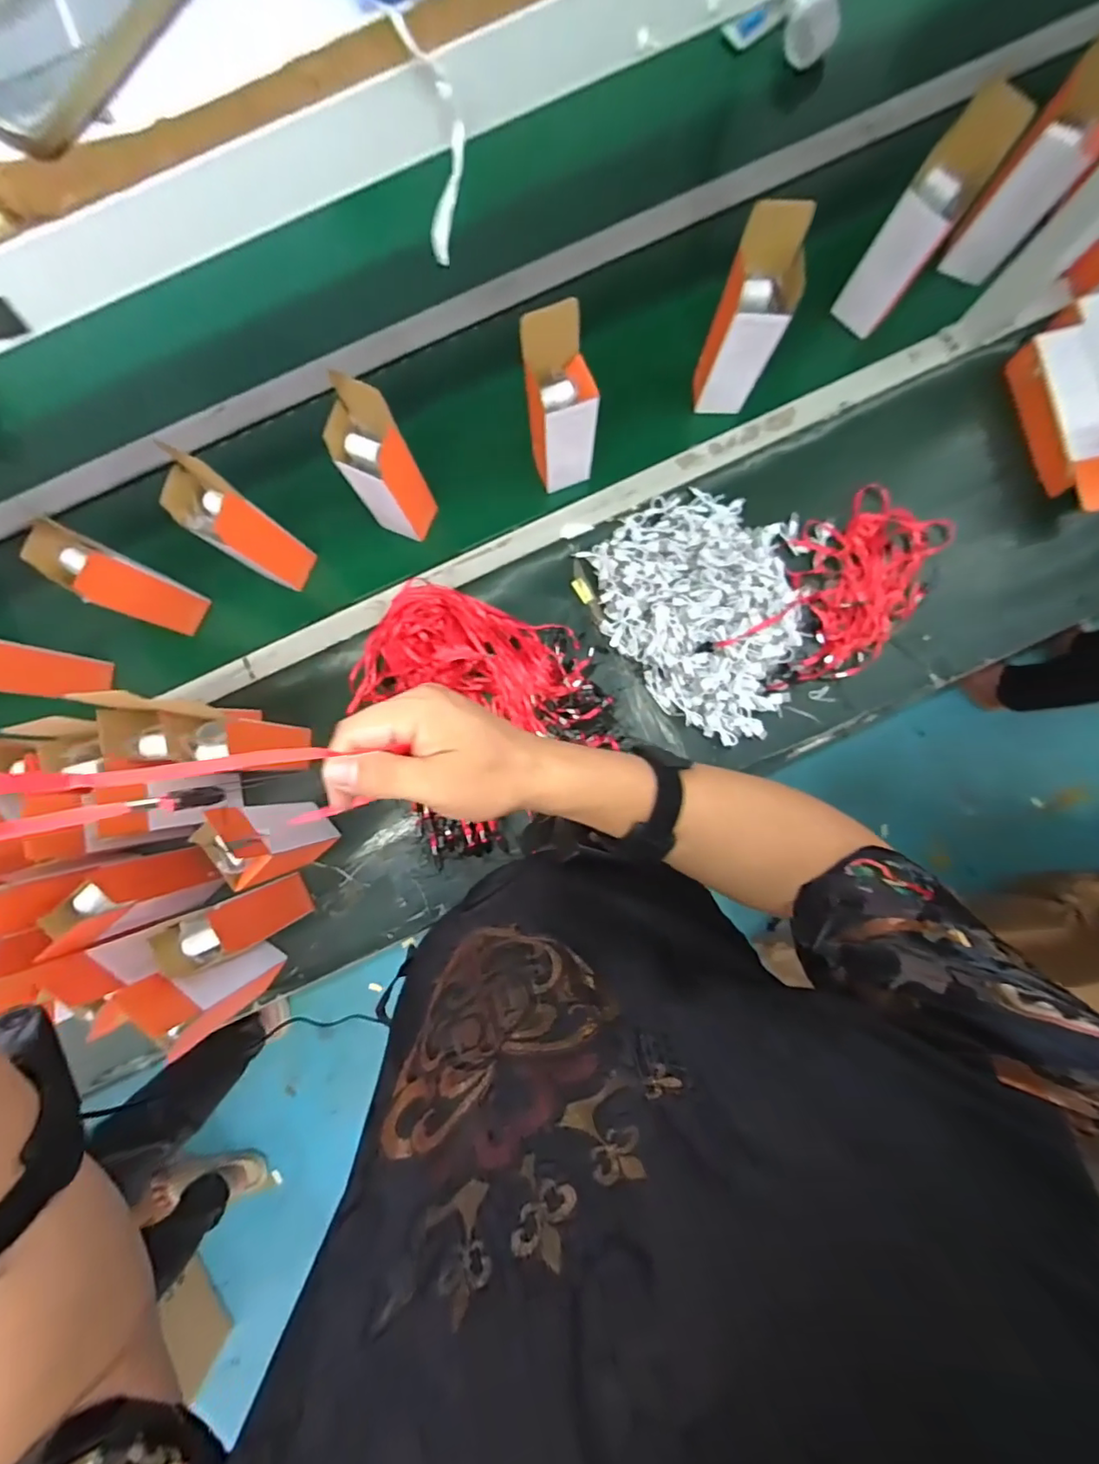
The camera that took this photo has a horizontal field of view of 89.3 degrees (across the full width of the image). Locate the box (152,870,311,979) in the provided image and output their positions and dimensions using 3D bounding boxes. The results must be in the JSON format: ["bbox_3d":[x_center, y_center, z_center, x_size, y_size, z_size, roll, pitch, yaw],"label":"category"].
[{"bbox_3d":[-0.358,0.223,0.658,0.083,0.201,0.056,-21,87,-1],"label":"box"}]

